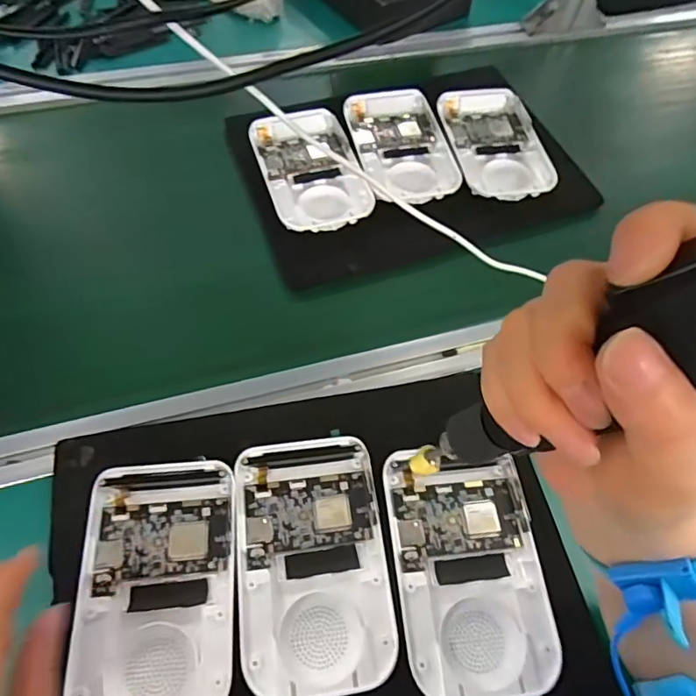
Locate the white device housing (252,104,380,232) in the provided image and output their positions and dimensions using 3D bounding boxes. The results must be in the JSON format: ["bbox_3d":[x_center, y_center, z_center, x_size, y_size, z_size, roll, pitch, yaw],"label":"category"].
[{"bbox_3d":[-0.038,-0.185,0.539,0.096,0.013,0.159,-15,61,-11],"label":"white device housing"}]

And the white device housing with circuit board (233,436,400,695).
[{"bbox_3d":[-0.024,0.138,0.349,0.097,0.015,0.153,-7,60,-6],"label":"white device housing with circuit board"}]

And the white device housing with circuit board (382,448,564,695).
[{"bbox_3d":[0.080,0.147,0.358,0.096,0.013,0.150,-4,60,-4],"label":"white device housing with circuit board"}]

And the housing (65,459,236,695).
[{"bbox_3d":[-0.122,0.152,0.335,0.097,0.015,0.154,-5,60,-5],"label":"housing"}]

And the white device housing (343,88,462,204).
[{"bbox_3d":[0.058,-0.220,0.563,0.096,0.014,0.161,-11,61,-8],"label":"white device housing"}]

